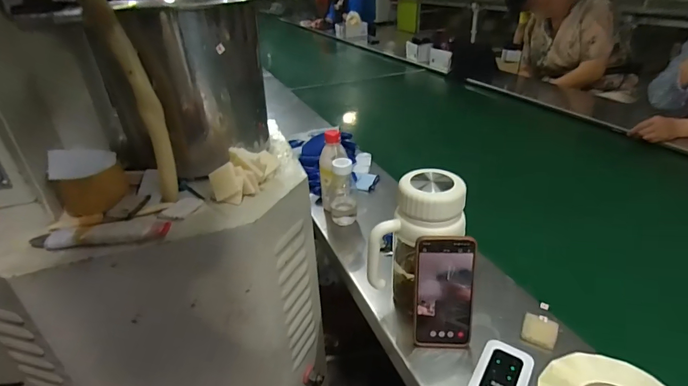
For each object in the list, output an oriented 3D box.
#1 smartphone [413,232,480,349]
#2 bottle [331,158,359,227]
[{"bbox_3d":[0.138,0.135,0.509,0.085,0.161,0.015,0,15,5],"label":"smartphone"},{"bbox_3d":[-0.006,-0.005,0.773,0.063,0.145,0.068,-2,31,2],"label":"bottle"}]

